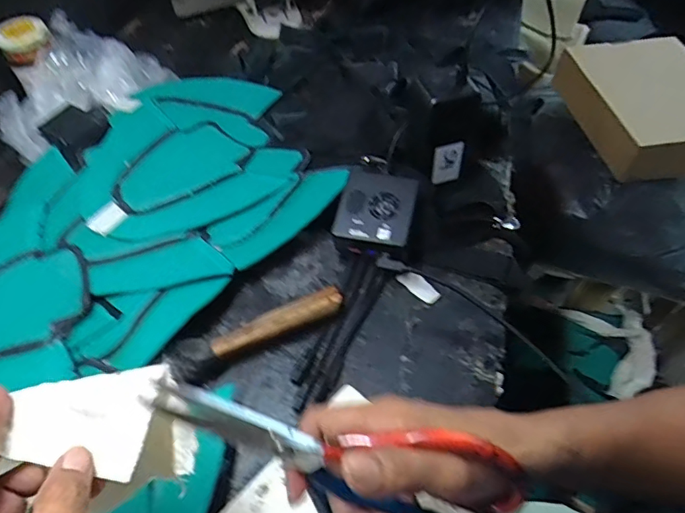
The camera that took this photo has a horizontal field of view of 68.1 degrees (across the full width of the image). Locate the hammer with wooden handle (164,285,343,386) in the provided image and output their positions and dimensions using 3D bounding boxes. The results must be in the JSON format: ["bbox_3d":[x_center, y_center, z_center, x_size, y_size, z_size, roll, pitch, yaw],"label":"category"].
[{"bbox_3d":[-0.075,0.069,0.456,0.157,0.031,0.031,-25,56,-16],"label":"hammer with wooden handle"}]

